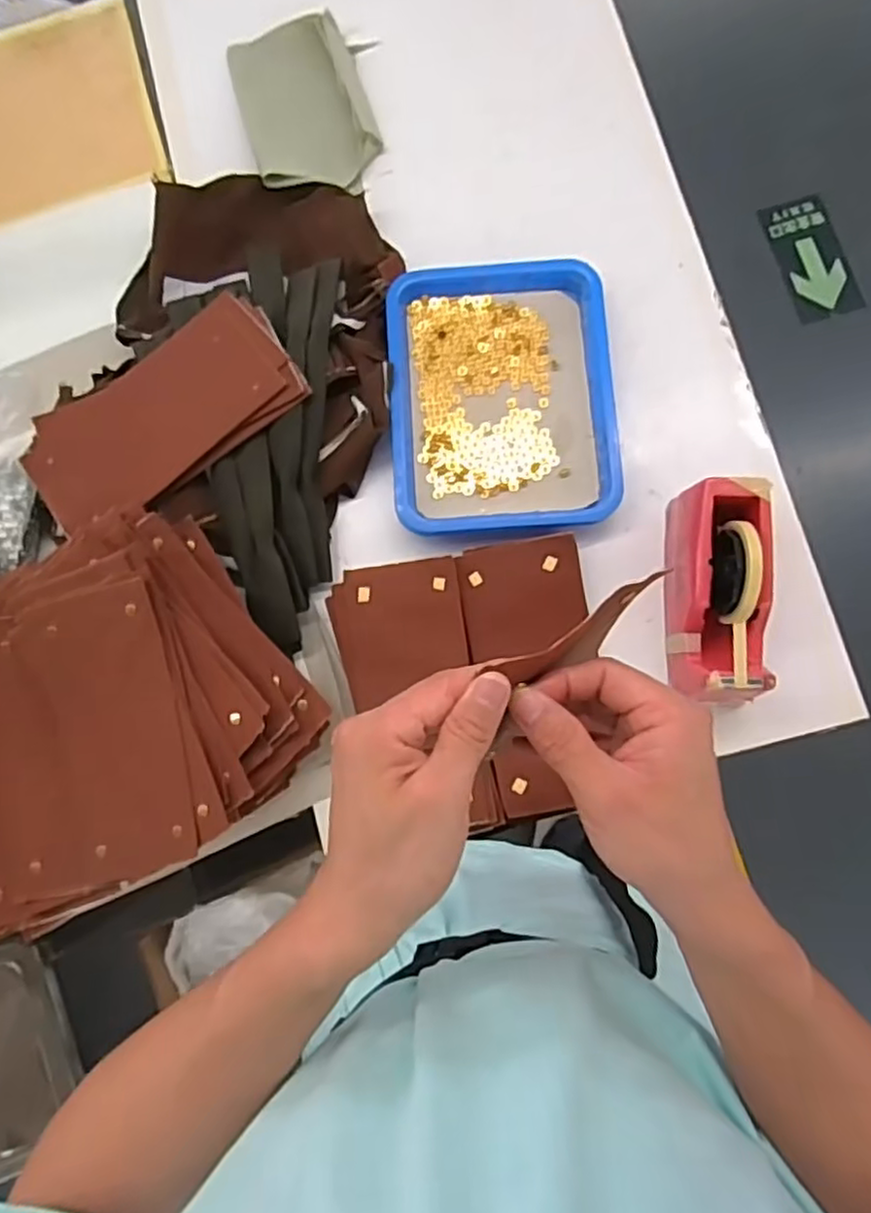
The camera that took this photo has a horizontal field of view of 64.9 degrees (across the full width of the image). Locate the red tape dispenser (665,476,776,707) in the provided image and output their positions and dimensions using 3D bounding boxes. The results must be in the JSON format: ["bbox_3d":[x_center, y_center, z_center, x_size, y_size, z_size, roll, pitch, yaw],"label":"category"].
[{"bbox_3d":[0.261,-0.013,0.627,0.077,0.102,0.196,0,82,3],"label":"red tape dispenser"}]

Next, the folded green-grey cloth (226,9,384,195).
[{"bbox_3d":[-0.147,-0.560,0.764,0.137,0.032,0.208,-19,81,0],"label":"folded green-grey cloth"}]

